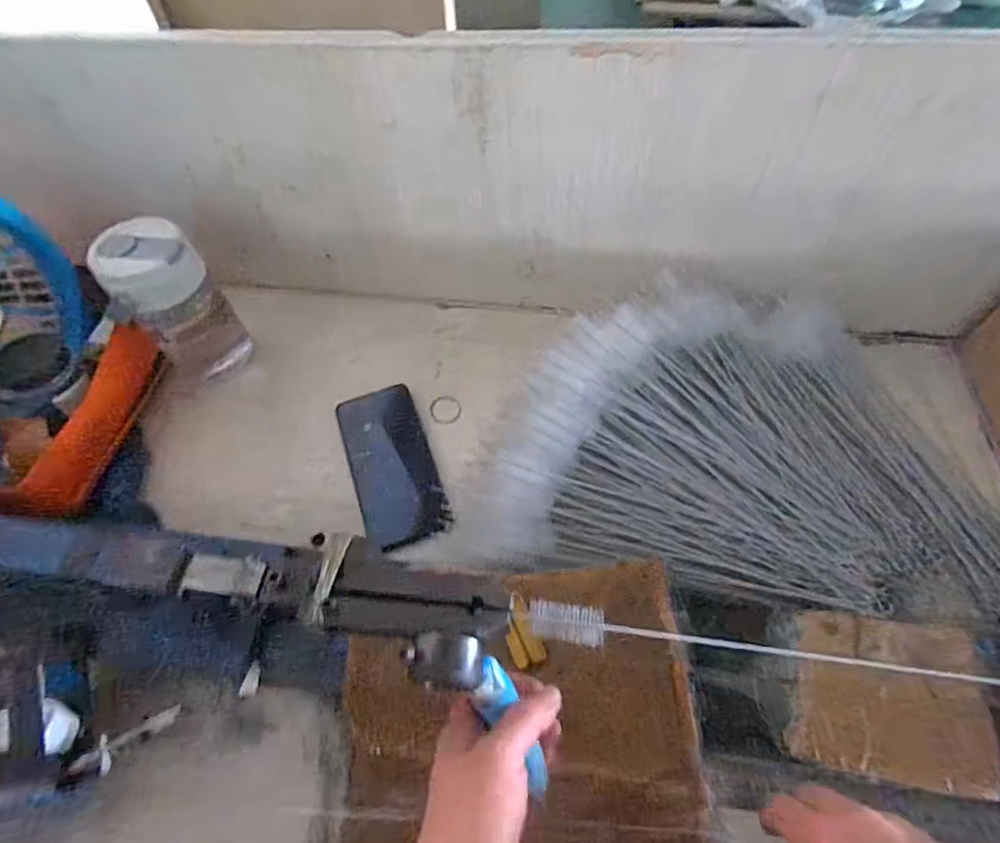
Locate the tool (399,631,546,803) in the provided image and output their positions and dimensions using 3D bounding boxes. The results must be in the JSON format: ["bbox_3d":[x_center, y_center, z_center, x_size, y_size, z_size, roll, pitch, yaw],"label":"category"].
[{"bbox_3d":[-0.003,0.167,0.310,0.036,0.133,0.031,-41,27,-20],"label":"tool"}]

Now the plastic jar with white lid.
[{"bbox_3d":[-0.312,-0.106,0.528,0.086,0.159,0.067,-38,65,-19],"label":"plastic jar with white lid"}]

